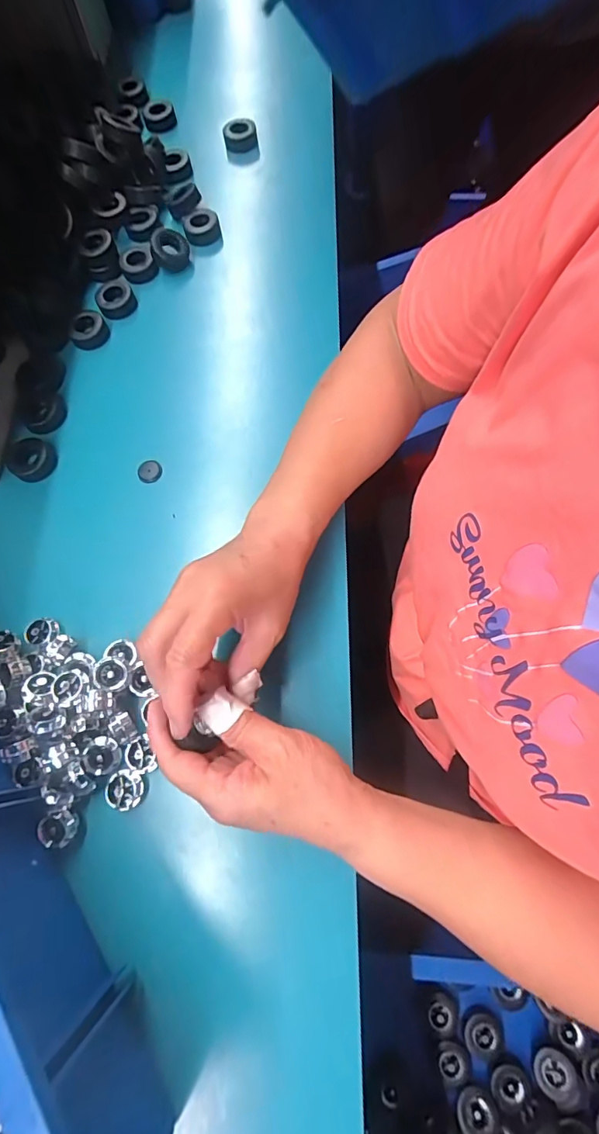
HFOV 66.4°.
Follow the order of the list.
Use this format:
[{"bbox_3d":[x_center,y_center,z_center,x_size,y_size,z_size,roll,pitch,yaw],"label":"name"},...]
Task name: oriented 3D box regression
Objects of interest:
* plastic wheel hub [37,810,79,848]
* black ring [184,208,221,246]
[{"bbox_3d":[-0.163,0.179,0.312,0.024,0.015,0.021,-14,71,-3],"label":"plastic wheel hub"},{"bbox_3d":[-0.102,-0.355,0.477,0.036,0.014,0.040,-16,71,-4],"label":"black ring"}]

